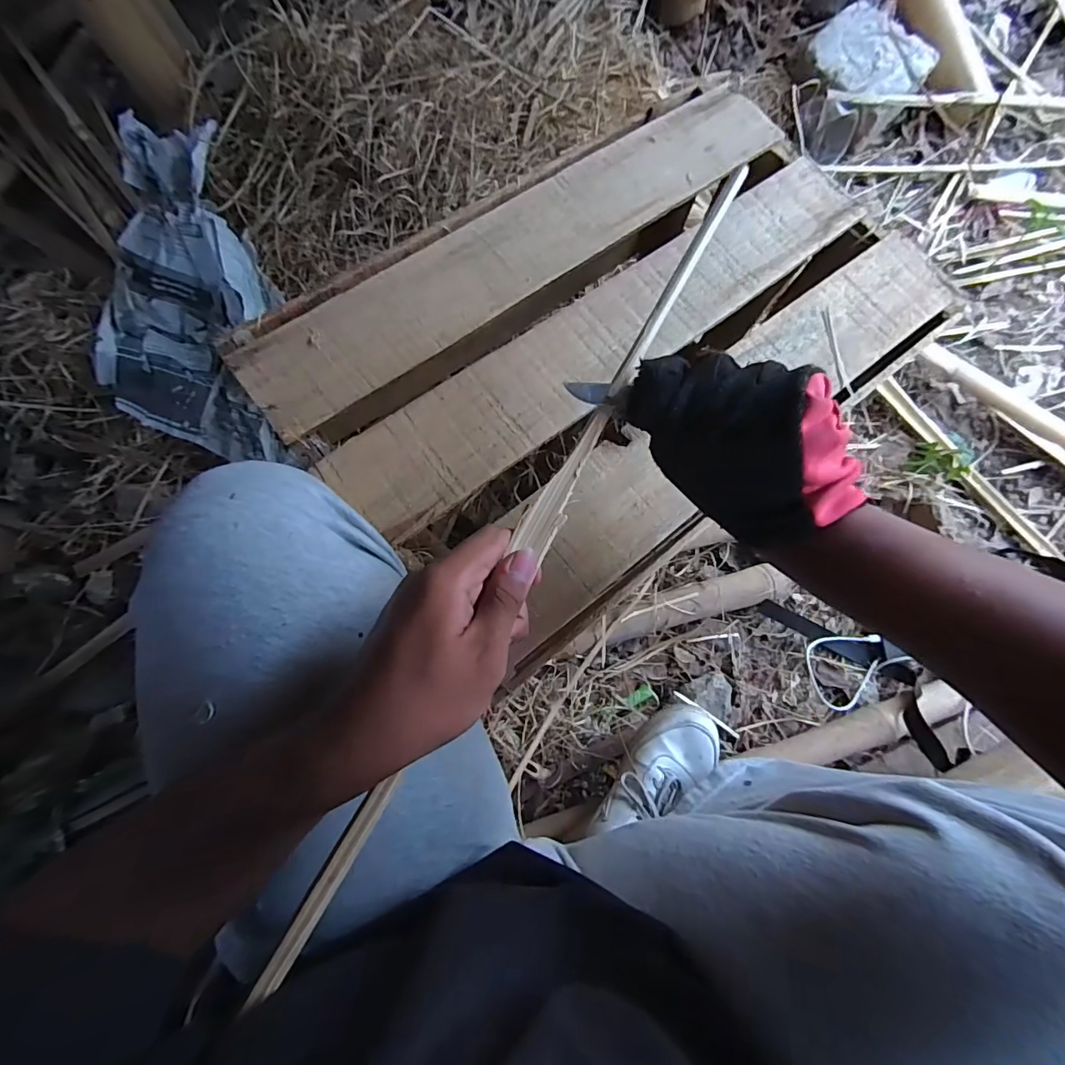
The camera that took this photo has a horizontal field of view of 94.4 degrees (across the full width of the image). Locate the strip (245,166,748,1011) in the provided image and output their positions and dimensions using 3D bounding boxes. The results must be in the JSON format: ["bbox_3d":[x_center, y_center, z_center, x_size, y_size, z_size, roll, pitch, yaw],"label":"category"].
[{"bbox_3d":[0.004,-0.004,0.278,0.018,0.011,0.526,29,80,6],"label":"strip"}]

